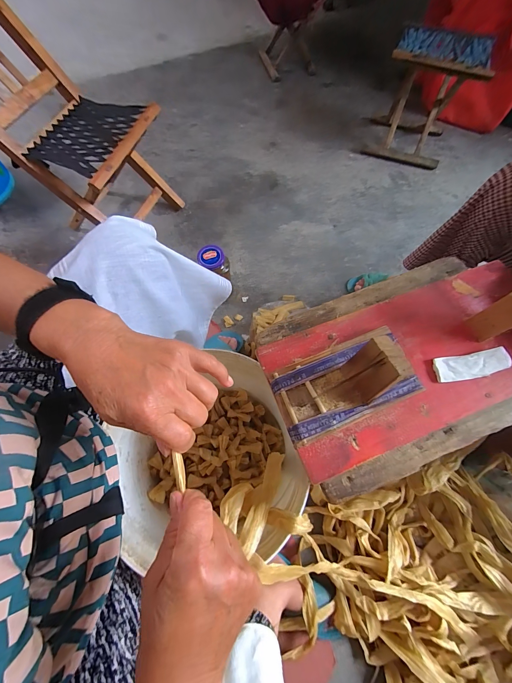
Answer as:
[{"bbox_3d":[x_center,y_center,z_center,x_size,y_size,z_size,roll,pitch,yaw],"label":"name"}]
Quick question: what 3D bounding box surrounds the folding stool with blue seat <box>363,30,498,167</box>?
[{"bbox_3d":[0.616,-0.897,1.036,0.288,0.308,0.251,18,69,7],"label":"folding stool with blue seat"}]

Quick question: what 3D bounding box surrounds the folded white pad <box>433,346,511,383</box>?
[{"bbox_3d":[0.262,0.029,0.335,0.086,0.004,0.030,-11,69,4],"label":"folded white pad"}]

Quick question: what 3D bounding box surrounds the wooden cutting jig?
[{"bbox_3d":[0.101,0.036,0.289,0.159,0.081,0.085,-21,70,-8],"label":"wooden cutting jig"}]

